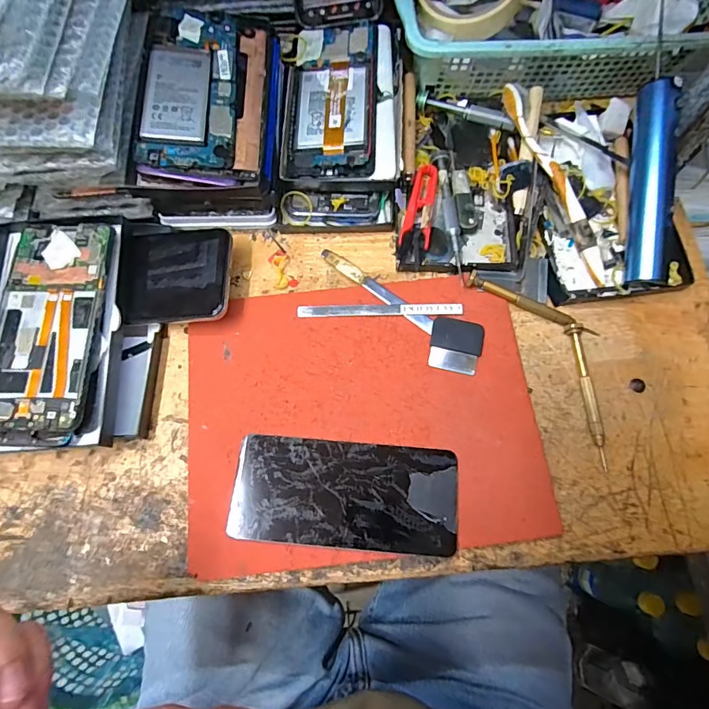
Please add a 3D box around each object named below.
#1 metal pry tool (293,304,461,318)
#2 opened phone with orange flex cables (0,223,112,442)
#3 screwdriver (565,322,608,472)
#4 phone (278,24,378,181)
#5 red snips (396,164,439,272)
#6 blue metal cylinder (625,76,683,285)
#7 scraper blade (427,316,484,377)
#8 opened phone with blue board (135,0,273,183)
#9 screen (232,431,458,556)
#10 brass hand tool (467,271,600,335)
[{"bbox_3d":[0.021,-0.035,0.350,0.129,0.004,0.008,-1,83,1],"label":"metal pry tool"},{"bbox_3d":[-0.222,-0.021,0.317,0.074,0.010,0.159,1,75,-1],"label":"opened phone with orange flex cables"},{"bbox_3d":[0.174,0.029,0.330,0.014,0.010,0.108,-2,73,0],"label":"screwdriver"},{"bbox_3d":[-0.020,-0.221,0.384,0.079,0.010,0.148,1,77,7],"label":"phone"},{"bbox_3d":[0.054,-0.113,0.370,0.023,0.015,0.100,13,74,4],"label":"red snips"},{"bbox_3d":[0.233,-0.133,0.344,0.024,0.021,0.153,3,92,1],"label":"blue metal cylinder"},{"bbox_3d":[0.079,-0.007,0.341,0.040,0.004,0.043,12,74,4],"label":"scraper blade"},{"bbox_3d":[-0.115,-0.214,0.349,0.092,0.008,0.162,4,74,-13],"label":"opened phone with blue board"},{"bbox_3d":[-0.006,0.097,0.309,0.154,0.005,0.071,5,73,2],"label":"screen"},{"bbox_3d":[0.141,-0.039,0.347,0.107,0.014,0.011,22,75,7],"label":"brass hand tool"}]

